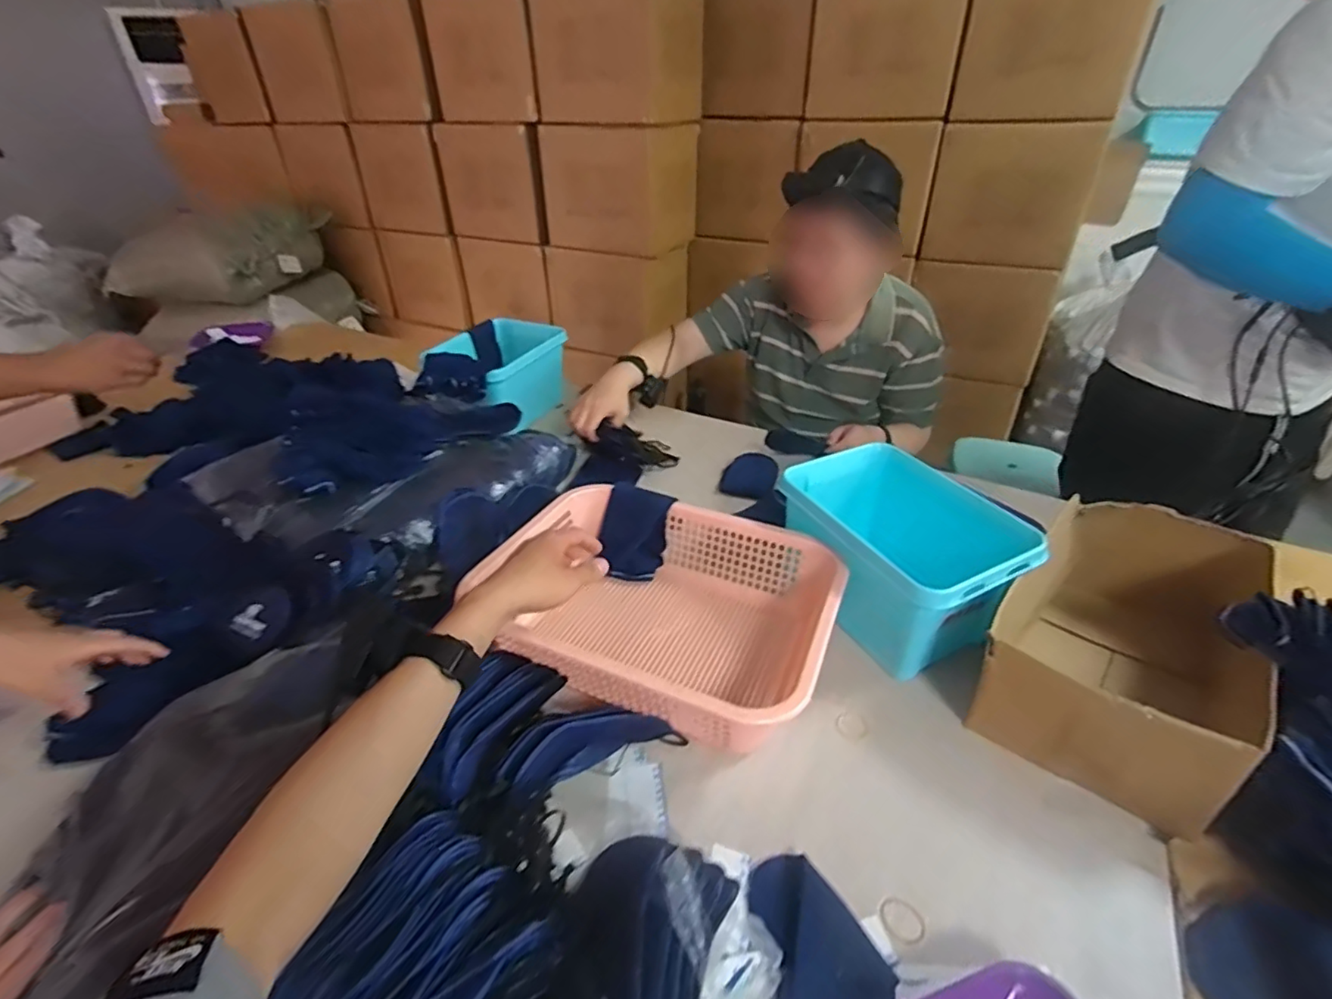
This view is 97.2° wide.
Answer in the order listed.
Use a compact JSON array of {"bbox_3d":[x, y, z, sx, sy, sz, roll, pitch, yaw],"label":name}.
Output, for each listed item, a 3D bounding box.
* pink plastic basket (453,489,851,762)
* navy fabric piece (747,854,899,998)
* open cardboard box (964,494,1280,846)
[{"bbox_3d":[-0.002,0.123,0.702,0.383,0.111,0.302,14,34,19],"label":"pink plastic basket"},{"bbox_3d":[0.107,0.344,0.454,0.089,0.027,0.126,-22,39,-27],"label":"navy fabric piece"},{"bbox_3d":[0.490,0.151,0.643,0.200,0.141,0.355,24,42,32],"label":"open cardboard box"}]

